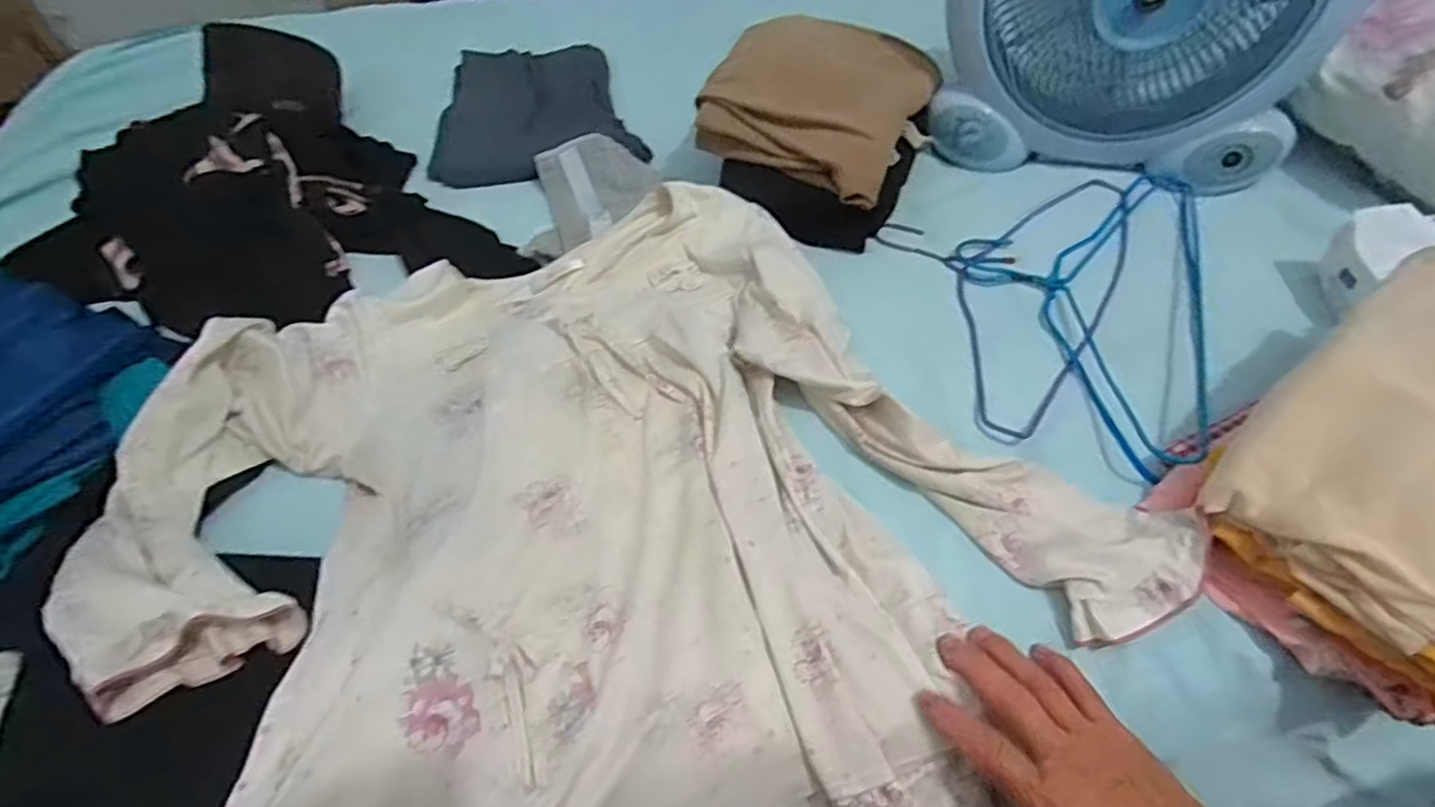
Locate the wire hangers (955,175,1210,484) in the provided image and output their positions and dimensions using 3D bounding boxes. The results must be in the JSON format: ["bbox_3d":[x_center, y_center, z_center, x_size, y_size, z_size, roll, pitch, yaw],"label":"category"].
[{"bbox_3d":[0.325,-0.116,0.639,0.208,0.032,0.399,14,52,16],"label":"wire hangers"}]

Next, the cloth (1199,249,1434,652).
[{"bbox_3d":[0.429,0.002,0.417,0.268,0.040,0.142,-39,56,-7],"label":"cloth"}]

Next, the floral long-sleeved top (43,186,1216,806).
[{"bbox_3d":[-0.089,0.063,0.524,0.589,0.125,0.542,-19,51,-11],"label":"floral long-sleeved top"}]

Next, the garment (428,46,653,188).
[{"bbox_3d":[-0.236,-0.367,0.893,0.244,0.048,0.280,-12,50,-5],"label":"garment"}]

